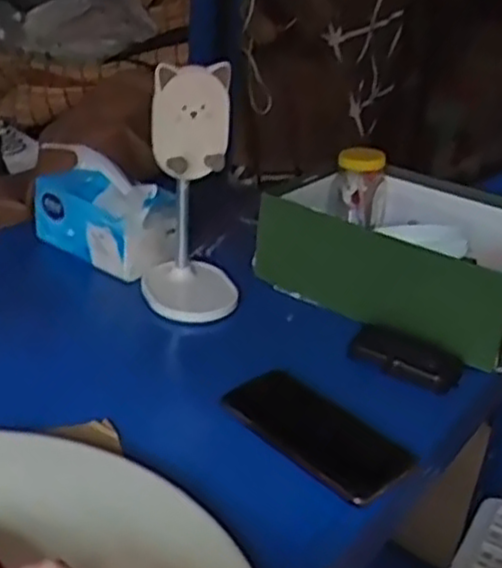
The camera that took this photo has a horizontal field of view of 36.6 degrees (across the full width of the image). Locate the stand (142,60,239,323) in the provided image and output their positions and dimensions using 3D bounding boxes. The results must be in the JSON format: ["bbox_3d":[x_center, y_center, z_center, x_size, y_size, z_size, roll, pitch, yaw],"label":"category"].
[{"bbox_3d":[-0.059,-0.096,0.796,0.096,0.251,0.095,4,28,-3],"label":"stand"}]

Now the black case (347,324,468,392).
[{"bbox_3d":[0.153,0.074,0.748,0.105,0.031,0.042,18,31,23],"label":"black case"}]

